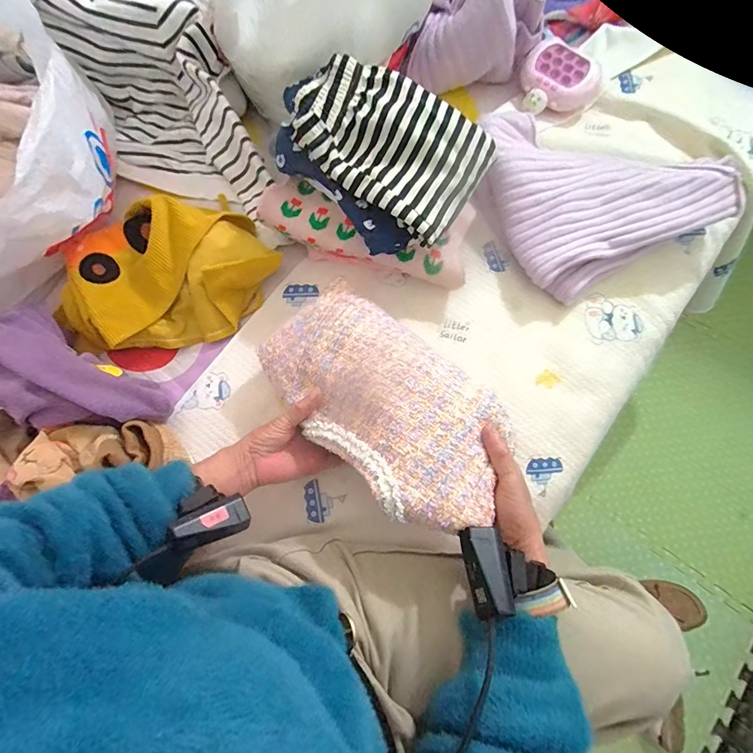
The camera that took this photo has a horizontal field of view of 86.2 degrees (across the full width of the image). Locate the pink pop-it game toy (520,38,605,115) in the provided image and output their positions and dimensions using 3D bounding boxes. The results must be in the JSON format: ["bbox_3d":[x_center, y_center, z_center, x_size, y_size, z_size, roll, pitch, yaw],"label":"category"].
[{"bbox_3d":[0.278,-0.459,0.628,0.119,0.042,0.103,41,79,11],"label":"pink pop-it game toy"}]

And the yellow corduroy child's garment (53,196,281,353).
[{"bbox_3d":[-0.279,-0.139,0.542,0.278,0.083,0.179,-17,75,-4],"label":"yellow corduroy child's garment"}]

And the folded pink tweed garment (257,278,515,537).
[{"bbox_3d":[0.003,0.019,0.428,0.154,0.045,0.299,-41,60,-9],"label":"folded pink tweed garment"}]

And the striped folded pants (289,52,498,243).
[{"bbox_3d":[0.016,-0.277,0.470,0.213,0.063,0.152,32,78,9],"label":"striped folded pants"}]

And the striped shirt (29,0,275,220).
[{"bbox_3d":[-0.317,-0.455,0.552,0.275,0.266,0.362,-19,75,-4],"label":"striped shirt"}]

